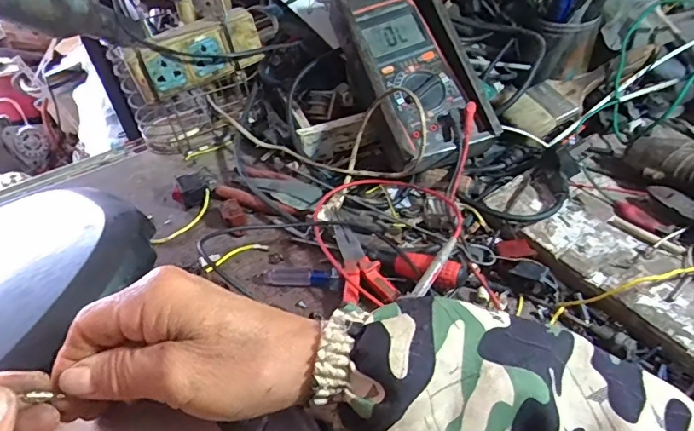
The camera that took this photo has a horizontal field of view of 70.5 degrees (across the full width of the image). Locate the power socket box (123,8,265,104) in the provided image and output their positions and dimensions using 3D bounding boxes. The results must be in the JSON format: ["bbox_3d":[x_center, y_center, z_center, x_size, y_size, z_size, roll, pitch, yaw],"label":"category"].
[{"bbox_3d":[-0.157,-0.169,0.509,0.133,0.057,0.029,-26,49,-18],"label":"power socket box"}]

